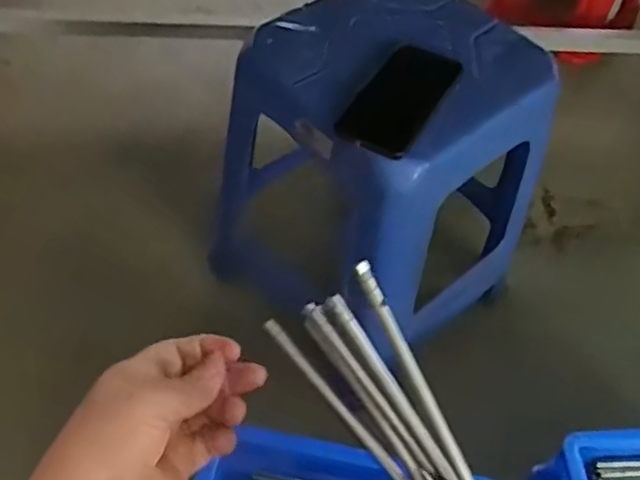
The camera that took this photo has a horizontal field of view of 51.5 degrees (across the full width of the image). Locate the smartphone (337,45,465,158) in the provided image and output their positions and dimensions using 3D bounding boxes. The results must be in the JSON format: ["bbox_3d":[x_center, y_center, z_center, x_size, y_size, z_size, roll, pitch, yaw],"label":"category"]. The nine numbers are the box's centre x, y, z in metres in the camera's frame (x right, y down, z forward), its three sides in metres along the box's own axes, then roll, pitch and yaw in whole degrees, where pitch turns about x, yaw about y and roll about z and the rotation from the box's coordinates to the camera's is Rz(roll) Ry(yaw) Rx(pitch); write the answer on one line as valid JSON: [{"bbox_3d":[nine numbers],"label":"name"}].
[{"bbox_3d":[0.083,-0.144,0.667,0.072,0.015,0.159,30,56,7],"label":"smartphone"}]

